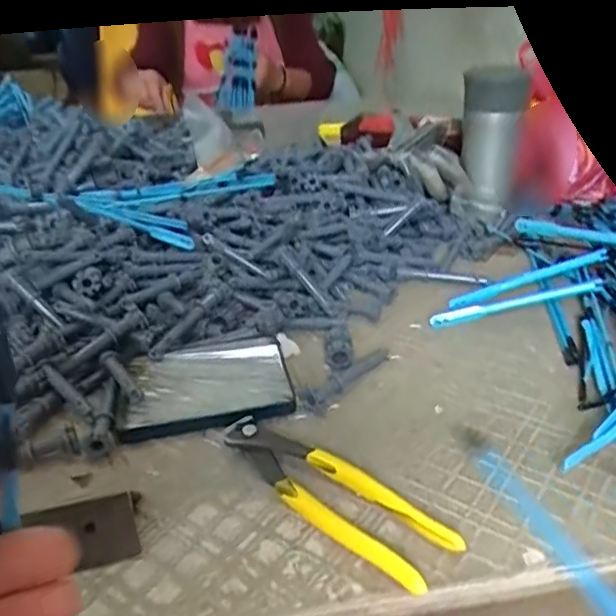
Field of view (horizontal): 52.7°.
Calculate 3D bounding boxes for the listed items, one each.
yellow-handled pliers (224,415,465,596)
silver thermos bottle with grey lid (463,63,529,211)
[{"bbox_3d":[0.012,0.109,0.378,0.163,0.012,0.049,23,38,36],"label":"yellow-handled pliers"},{"bbox_3d":[0.212,-0.199,0.727,0.066,0.144,0.083,7,31,15],"label":"silver thermos bottle with grey lid"}]

